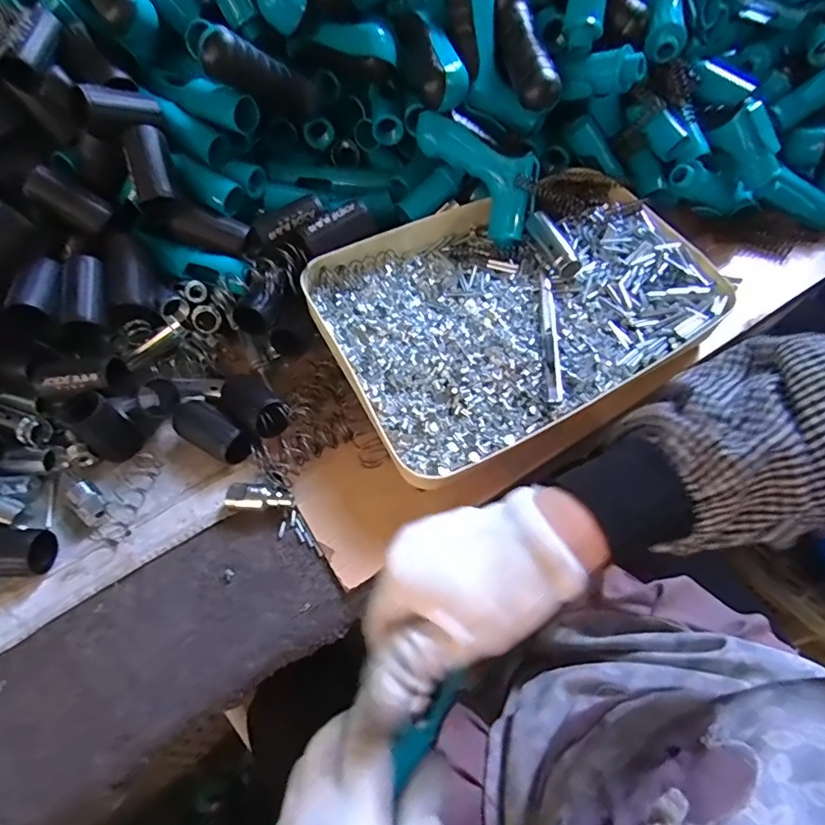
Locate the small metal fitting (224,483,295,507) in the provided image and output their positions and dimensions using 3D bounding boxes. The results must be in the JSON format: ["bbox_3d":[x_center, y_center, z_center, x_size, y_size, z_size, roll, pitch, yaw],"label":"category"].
[{"bbox_3d":[-0.118,0.065,0.403,0.052,0.017,0.019,-1,57,3],"label":"small metal fitting"}]

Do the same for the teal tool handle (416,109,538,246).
[{"bbox_3d":[0.061,-0.219,0.465,0.131,0.043,0.055,43,65,-8],"label":"teal tool handle"}]

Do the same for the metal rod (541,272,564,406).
[{"bbox_3d":[0.109,-0.063,0.416,0.014,0.010,0.124,2,57,5],"label":"metal rod"}]

